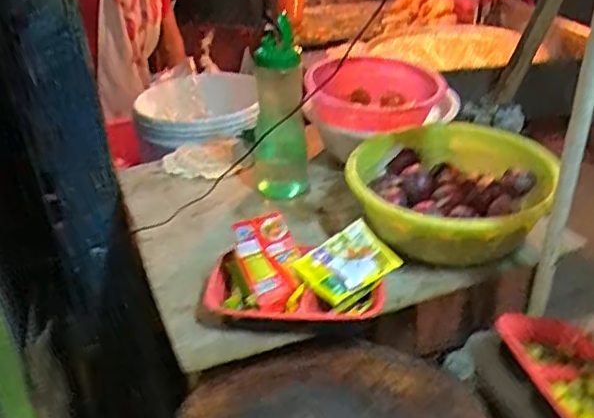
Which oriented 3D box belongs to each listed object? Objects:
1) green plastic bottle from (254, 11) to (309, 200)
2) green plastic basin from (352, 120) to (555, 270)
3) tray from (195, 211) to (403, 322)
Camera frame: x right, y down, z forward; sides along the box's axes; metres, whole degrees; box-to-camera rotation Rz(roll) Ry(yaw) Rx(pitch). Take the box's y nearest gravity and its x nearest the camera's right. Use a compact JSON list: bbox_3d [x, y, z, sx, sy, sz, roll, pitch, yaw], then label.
[{"bbox_3d":[-0.028,-0.156,1.034,0.095,0.270,0.083,-3,32,0],"label":"green plastic bottle"},{"bbox_3d":[0.219,-0.033,0.932,0.270,0.088,0.270,-2,32,1],"label":"green plastic basin"},{"bbox_3d":[0.005,0.072,0.800,0.241,0.068,0.162,-4,32,-2],"label":"tray"}]

